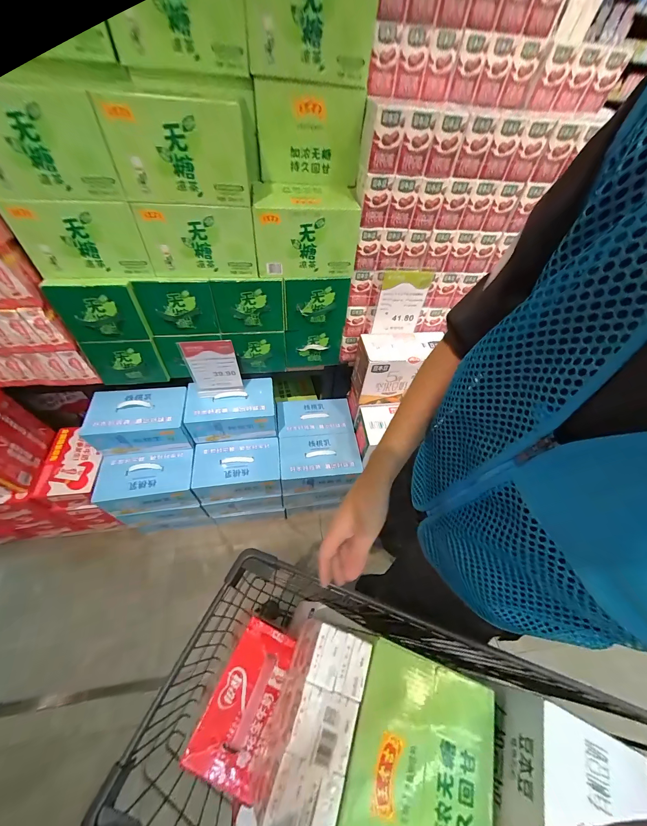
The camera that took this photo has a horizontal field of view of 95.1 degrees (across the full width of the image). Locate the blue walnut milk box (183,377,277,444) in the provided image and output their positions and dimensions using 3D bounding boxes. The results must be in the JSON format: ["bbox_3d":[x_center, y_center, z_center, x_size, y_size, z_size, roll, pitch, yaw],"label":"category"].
[{"bbox_3d":[-0.316,-0.004,1.042,0.277,0.151,0.166,-7,54,-11],"label":"blue walnut milk box"}]

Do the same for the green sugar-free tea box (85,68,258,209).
[{"bbox_3d":[-0.270,-0.569,0.612,0.245,0.167,0.245,-2,53,-7],"label":"green sugar-free tea box"}]

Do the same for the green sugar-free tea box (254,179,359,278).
[{"bbox_3d":[-0.054,-0.486,0.779,0.247,0.160,0.188,-5,54,-10],"label":"green sugar-free tea box"}]

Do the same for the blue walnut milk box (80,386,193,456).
[{"bbox_3d":[-0.593,0.026,0.977,0.269,0.162,0.165,-8,54,-12],"label":"blue walnut milk box"}]

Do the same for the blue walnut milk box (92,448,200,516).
[{"bbox_3d":[-0.577,0.233,1.004,0.276,0.144,0.153,-5,54,-9],"label":"blue walnut milk box"}]

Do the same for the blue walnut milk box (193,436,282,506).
[{"bbox_3d":[-0.301,0.205,1.065,0.278,0.146,0.164,-5,54,-10],"label":"blue walnut milk box"}]

